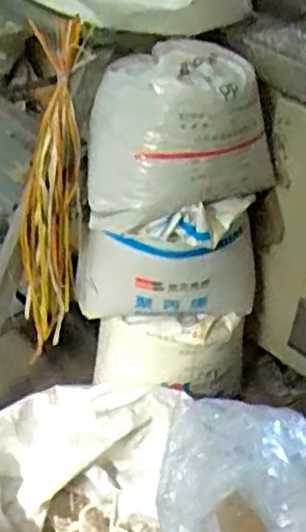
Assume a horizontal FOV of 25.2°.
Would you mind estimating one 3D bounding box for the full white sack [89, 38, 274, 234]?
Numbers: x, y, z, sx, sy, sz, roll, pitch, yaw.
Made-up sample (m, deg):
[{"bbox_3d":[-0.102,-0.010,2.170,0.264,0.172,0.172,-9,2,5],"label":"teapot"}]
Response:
[{"bbox_3d":[0.059,-0.253,1.333,0.367,0.279,0.246,-2,38,-8],"label":"full white sack"}]

